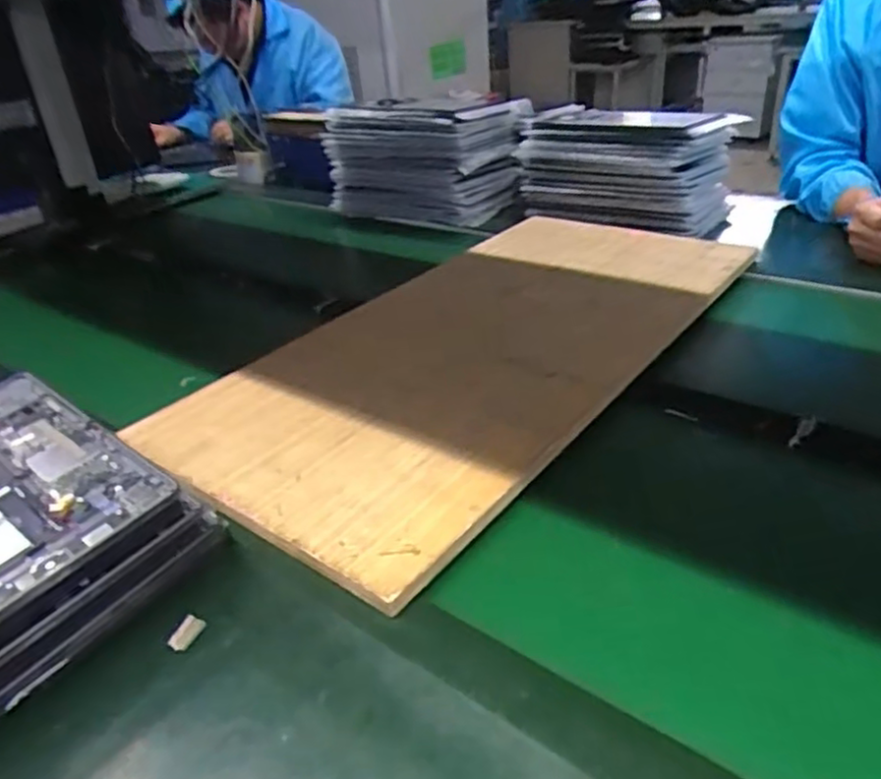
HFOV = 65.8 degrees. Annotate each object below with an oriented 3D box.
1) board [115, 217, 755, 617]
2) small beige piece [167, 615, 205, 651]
[{"bbox_3d":[0.053,-0.071,0.736,0.346,0.019,0.696,20,42,35],"label":"board"},{"bbox_3d":[-0.165,0.158,0.442,0.012,0.008,0.023,11,38,26],"label":"small beige piece"}]

